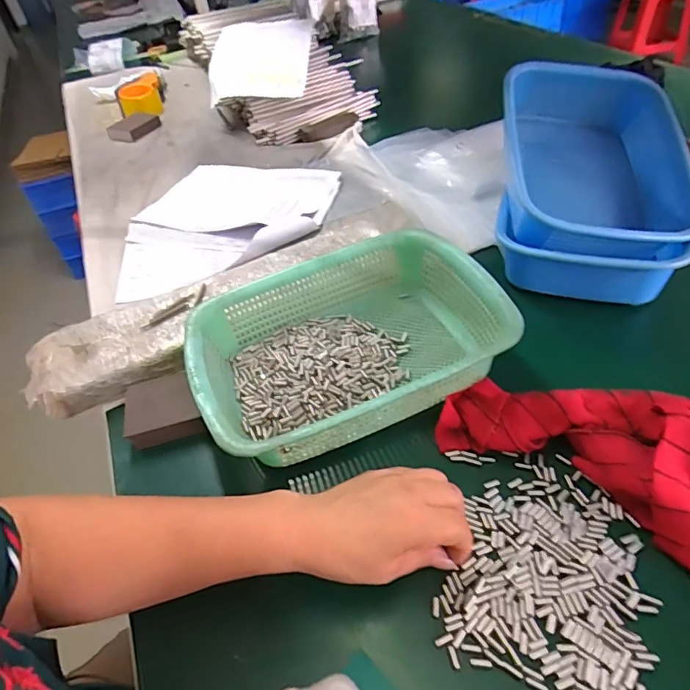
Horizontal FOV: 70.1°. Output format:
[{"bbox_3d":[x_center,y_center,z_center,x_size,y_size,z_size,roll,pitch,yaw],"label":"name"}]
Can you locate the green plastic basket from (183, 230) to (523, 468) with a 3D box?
[{"bbox_3d":[0.001,-0.002,0.499,0.296,0.079,0.215,-19,45,-12],"label":"green plastic basket"}]

